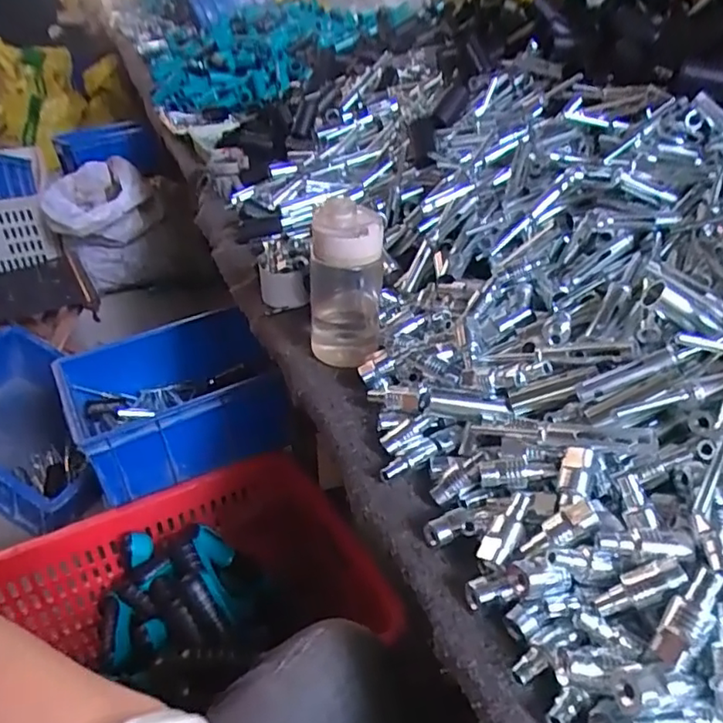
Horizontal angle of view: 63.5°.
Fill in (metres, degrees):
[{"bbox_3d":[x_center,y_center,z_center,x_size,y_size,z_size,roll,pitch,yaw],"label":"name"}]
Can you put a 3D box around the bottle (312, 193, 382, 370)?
[{"bbox_3d":[-0.017,-0.078,0.591,0.070,0.159,0.078,-2,35,-2],"label":"bottle"}]

